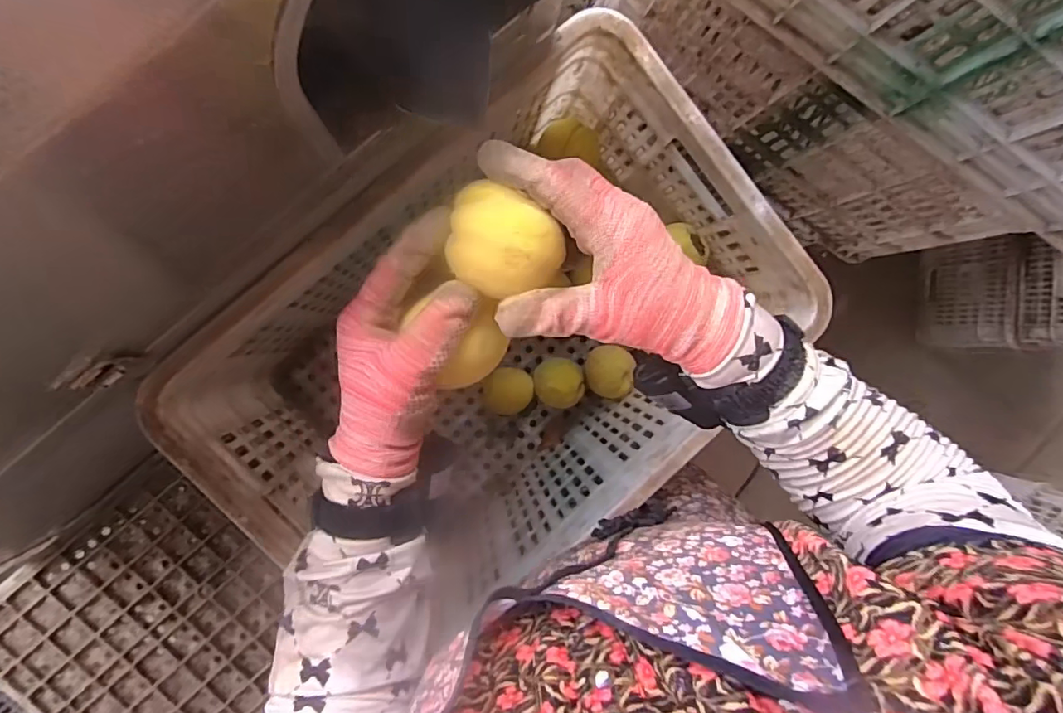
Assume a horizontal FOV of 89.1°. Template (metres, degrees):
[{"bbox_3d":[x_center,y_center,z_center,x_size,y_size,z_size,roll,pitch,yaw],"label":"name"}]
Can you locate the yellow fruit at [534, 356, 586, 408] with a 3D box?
[{"bbox_3d":[0.035,0.036,0.722,0.059,0.049,0.062,0,92,-8],"label":"yellow fruit"}]

